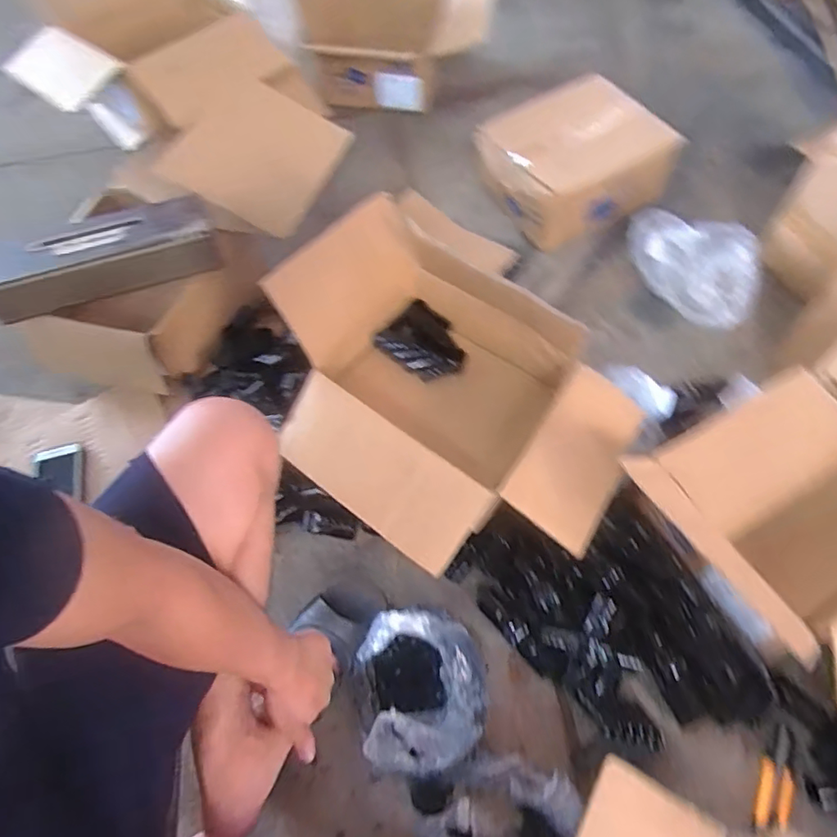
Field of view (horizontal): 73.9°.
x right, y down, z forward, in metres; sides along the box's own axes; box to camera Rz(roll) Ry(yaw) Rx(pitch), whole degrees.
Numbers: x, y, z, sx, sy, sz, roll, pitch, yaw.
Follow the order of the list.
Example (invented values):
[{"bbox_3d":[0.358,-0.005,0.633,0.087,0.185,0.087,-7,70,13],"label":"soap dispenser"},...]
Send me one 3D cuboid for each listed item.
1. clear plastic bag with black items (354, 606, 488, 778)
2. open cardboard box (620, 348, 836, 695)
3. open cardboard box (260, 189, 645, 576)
[{"bbox_3d":[0.005,0.345,0.711,0.167,0.140,0.176,-14,61,-6],"label":"clear plastic bag with black items"},{"bbox_3d":[0.517,0.131,0.704,0.424,0.224,0.361,-27,63,-12],"label":"open cardboard box"},{"bbox_3d":[0.040,-0.028,0.793,0.510,0.225,0.396,34,67,19],"label":"open cardboard box"}]

